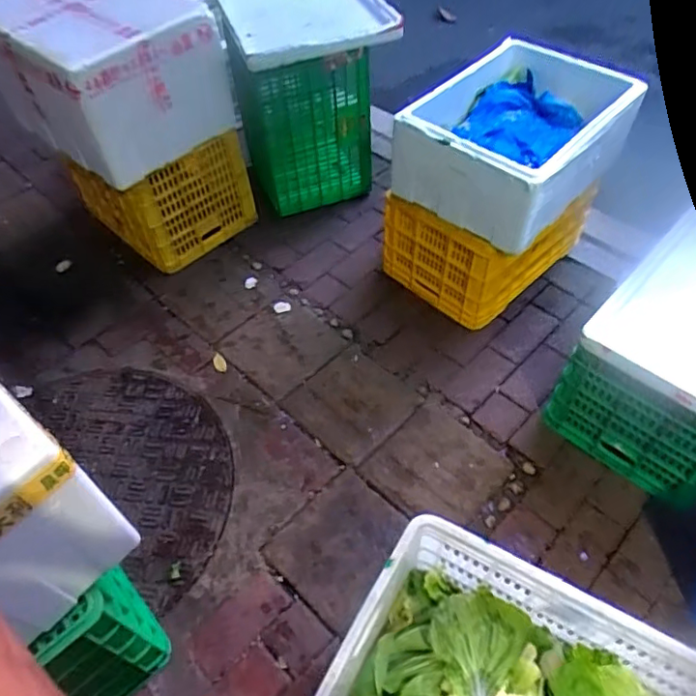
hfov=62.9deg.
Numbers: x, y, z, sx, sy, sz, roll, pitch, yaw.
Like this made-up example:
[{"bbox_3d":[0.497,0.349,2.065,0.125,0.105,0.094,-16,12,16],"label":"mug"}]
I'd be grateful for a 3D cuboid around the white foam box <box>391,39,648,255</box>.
[{"bbox_3d":[0.432,-0.575,1.539,0.470,0.229,0.545,34,63,27],"label":"white foam box"}]

